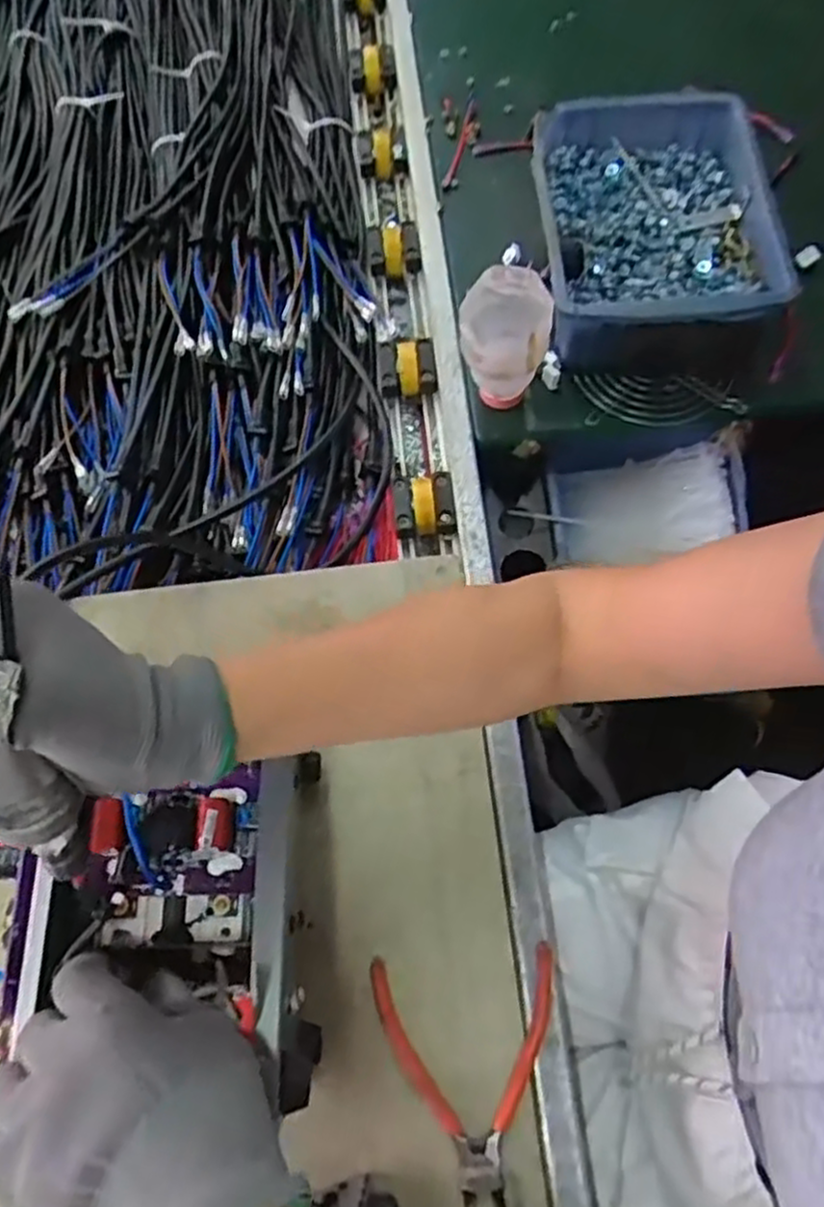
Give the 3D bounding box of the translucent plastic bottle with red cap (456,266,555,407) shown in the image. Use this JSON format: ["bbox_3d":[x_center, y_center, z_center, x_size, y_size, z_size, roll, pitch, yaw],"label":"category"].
[{"bbox_3d":[0.070,-0.196,0.584,0.065,0.103,0.063,2,67,4],"label":"translucent plastic bottle with red cap"}]

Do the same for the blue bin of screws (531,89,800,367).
[{"bbox_3d":[0.209,-0.323,0.636,0.195,0.101,0.250,-5,67,1],"label":"blue bin of screws"}]

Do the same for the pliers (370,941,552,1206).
[{"bbox_3d":[0.038,0.287,0.453,0.112,0.014,0.140,-8,67,0],"label":"pliers"}]

